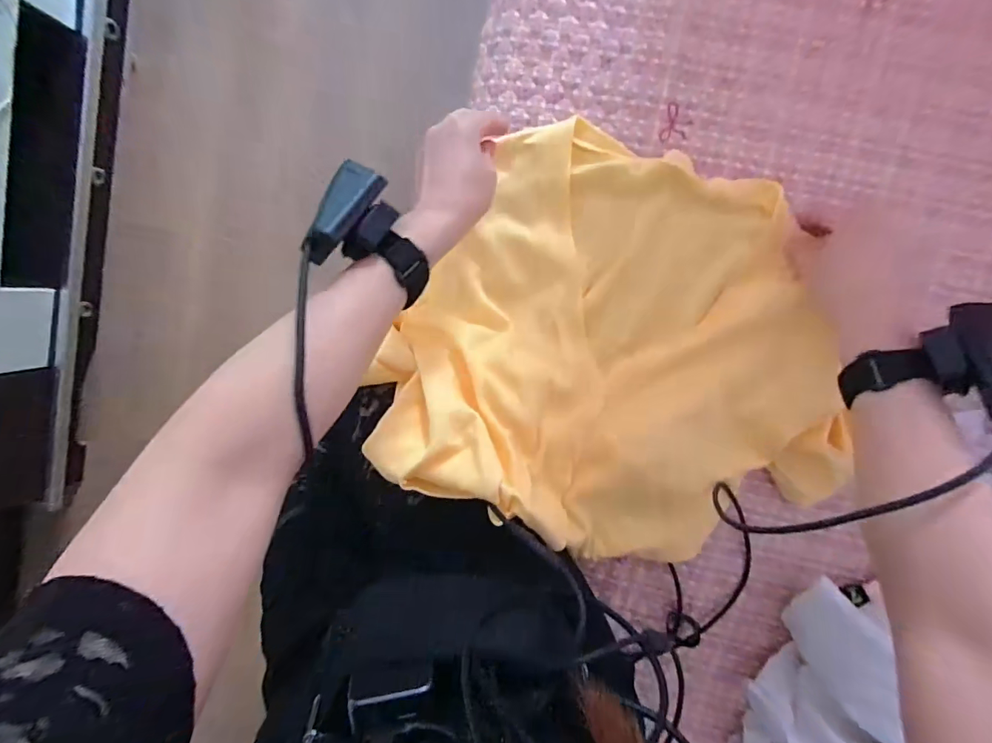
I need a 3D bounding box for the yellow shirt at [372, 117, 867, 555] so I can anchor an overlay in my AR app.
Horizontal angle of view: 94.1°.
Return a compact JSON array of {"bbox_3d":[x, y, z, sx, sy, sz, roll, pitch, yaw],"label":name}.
[{"bbox_3d":[0.118,-0.013,0.409,0.406,0.116,0.355,28,99,2],"label":"yellow shirt"}]

